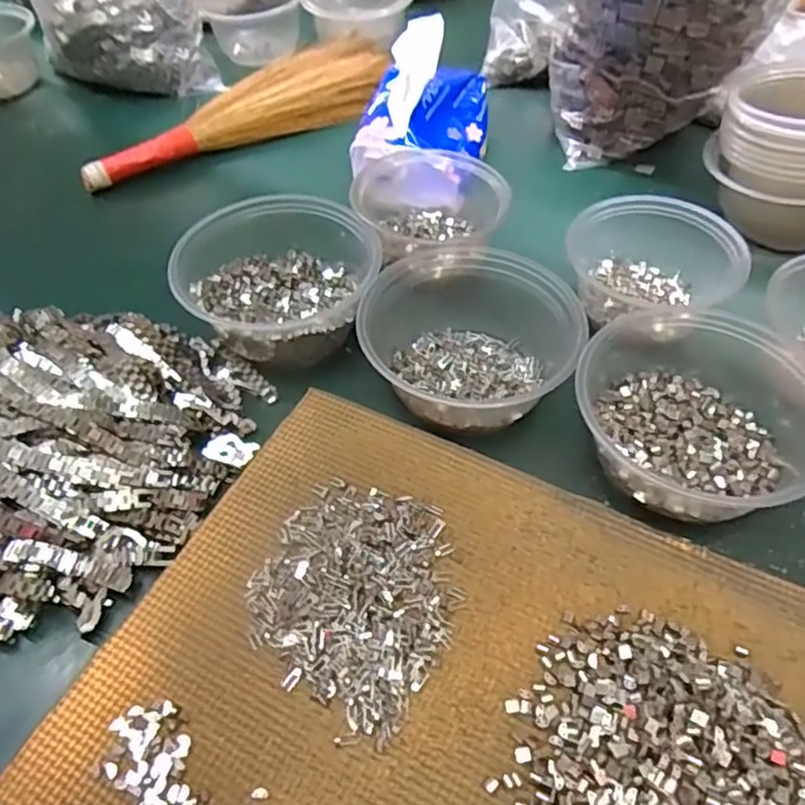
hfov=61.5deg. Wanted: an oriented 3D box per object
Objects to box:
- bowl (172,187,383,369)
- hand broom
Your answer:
[{"bbox_3d":[-0.079,-0.087,0.463,0.127,0.067,0.116,-1,52,1],"label":"bowl"},{"bbox_3d":[-0.143,-0.265,0.633,0.307,0.050,0.072,-35,59,-23],"label":"hand broom"}]

